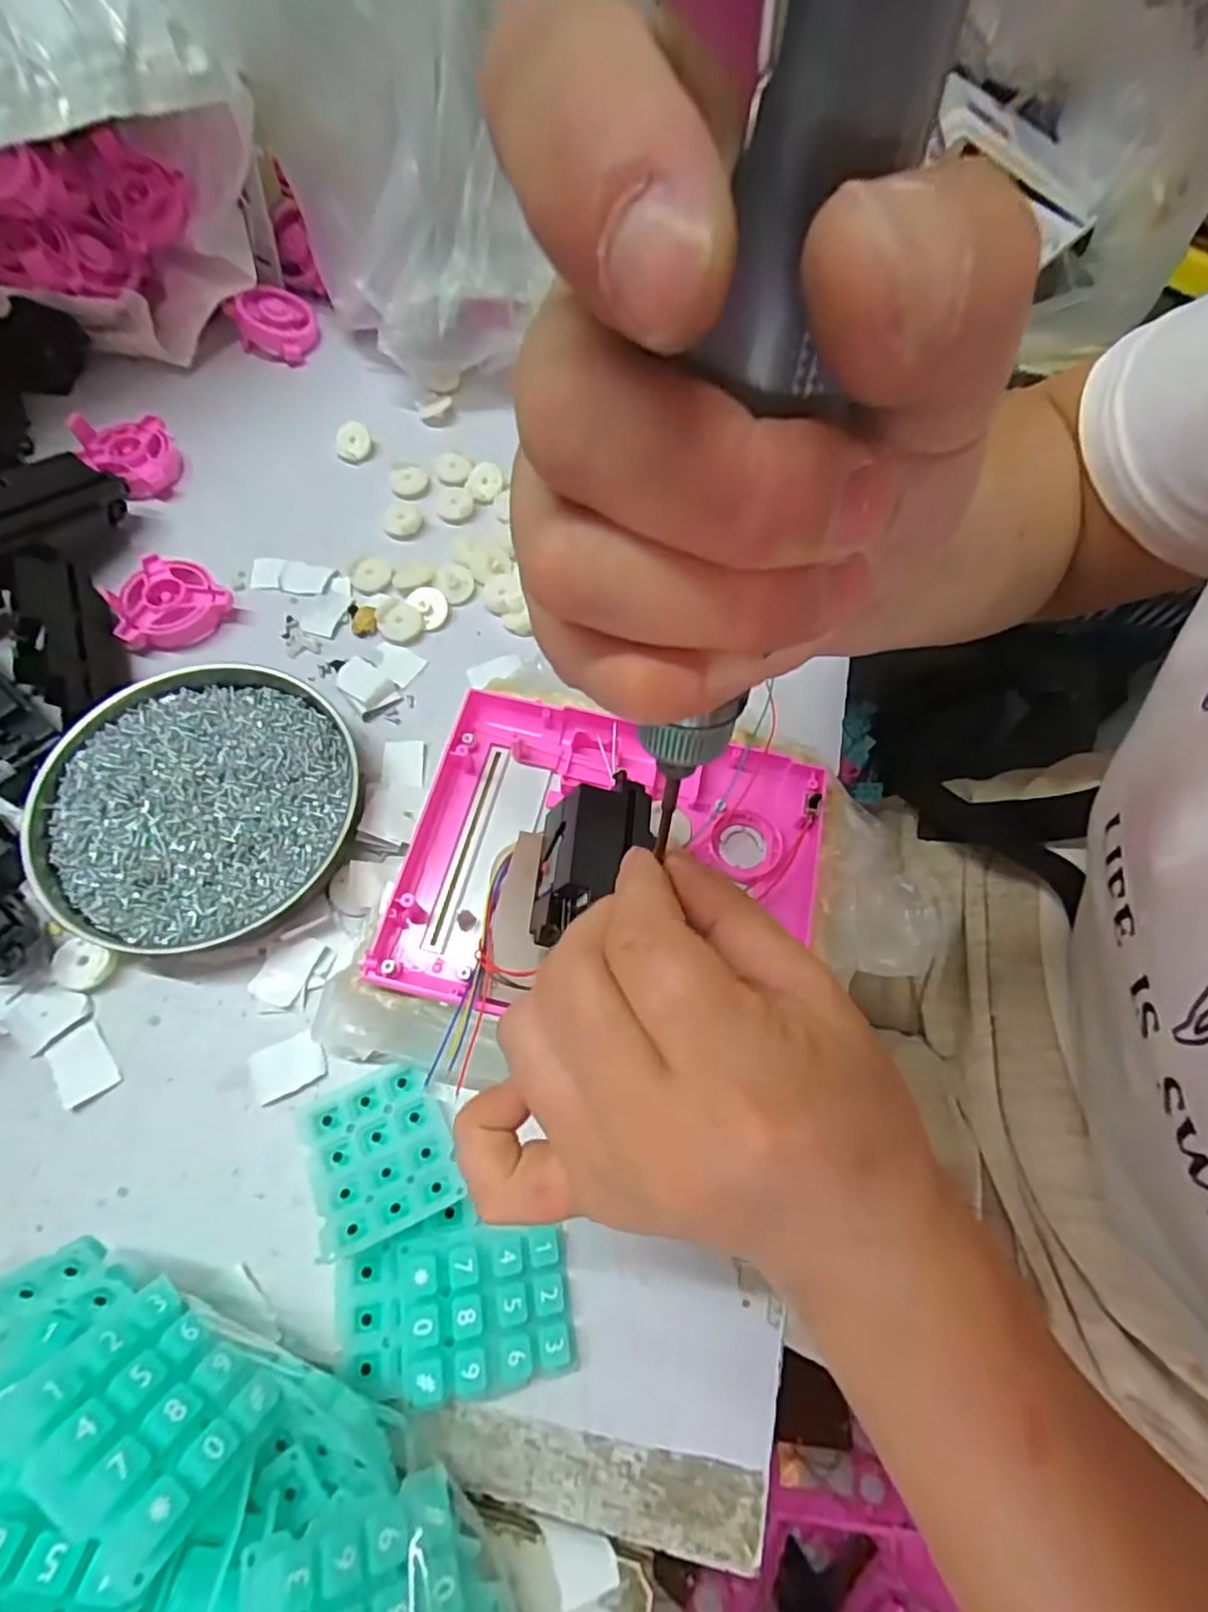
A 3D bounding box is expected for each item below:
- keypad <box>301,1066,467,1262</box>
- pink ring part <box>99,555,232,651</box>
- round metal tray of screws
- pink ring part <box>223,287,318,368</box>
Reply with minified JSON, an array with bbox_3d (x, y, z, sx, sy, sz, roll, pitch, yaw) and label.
[{"bbox_3d":[-0.085,0.130,0.253,0.049,0.006,0.056,-17,48,-19],"label":"keypad"},{"bbox_3d":[-0.232,-0.107,0.354,0.051,0.019,0.053,1,66,-3],"label":"pink ring part"},{"bbox_3d":[-0.182,-0.002,0.307,0.135,0.024,0.129,1,66,-3],"label":"round metal tray of screws"},{"bbox_3d":[-0.219,-0.322,0.448,0.051,0.021,0.051,11,70,-25],"label":"pink ring part"}]

